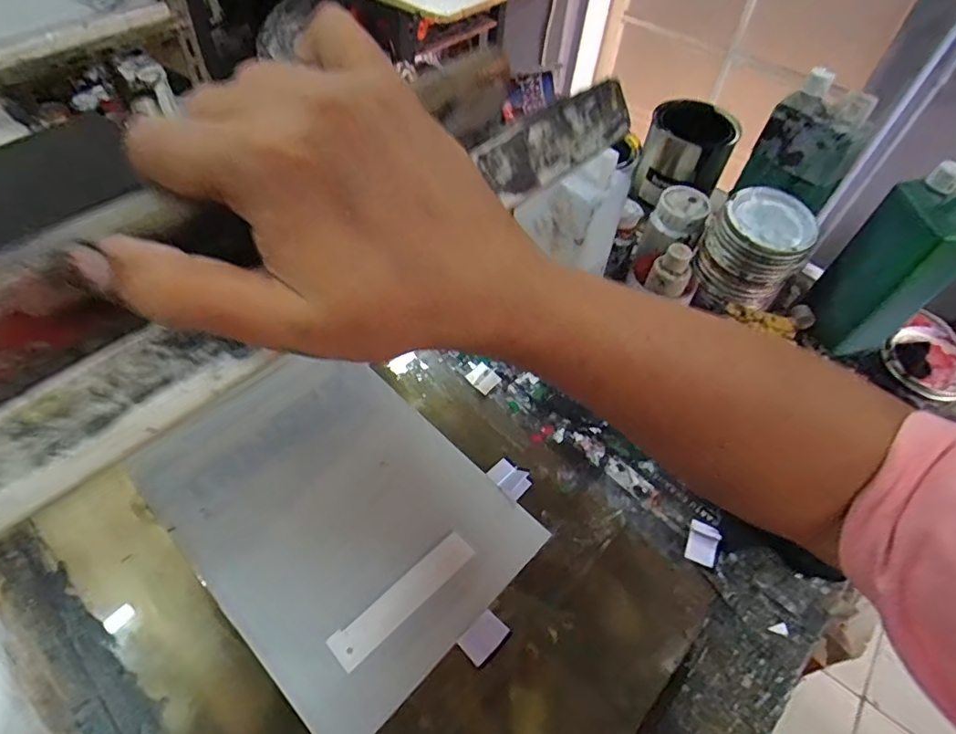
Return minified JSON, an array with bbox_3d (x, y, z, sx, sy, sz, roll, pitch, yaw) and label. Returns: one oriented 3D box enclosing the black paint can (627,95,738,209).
[{"bbox_3d":[0.262,-0.281,0.711,0.113,0.112,0.101,-27,61,-22],"label":"black paint can"}]

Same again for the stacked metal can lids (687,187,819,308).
[{"bbox_3d":[0.321,-0.139,0.629,0.095,0.094,0.101,2,54,-3],"label":"stacked metal can lids"}]

